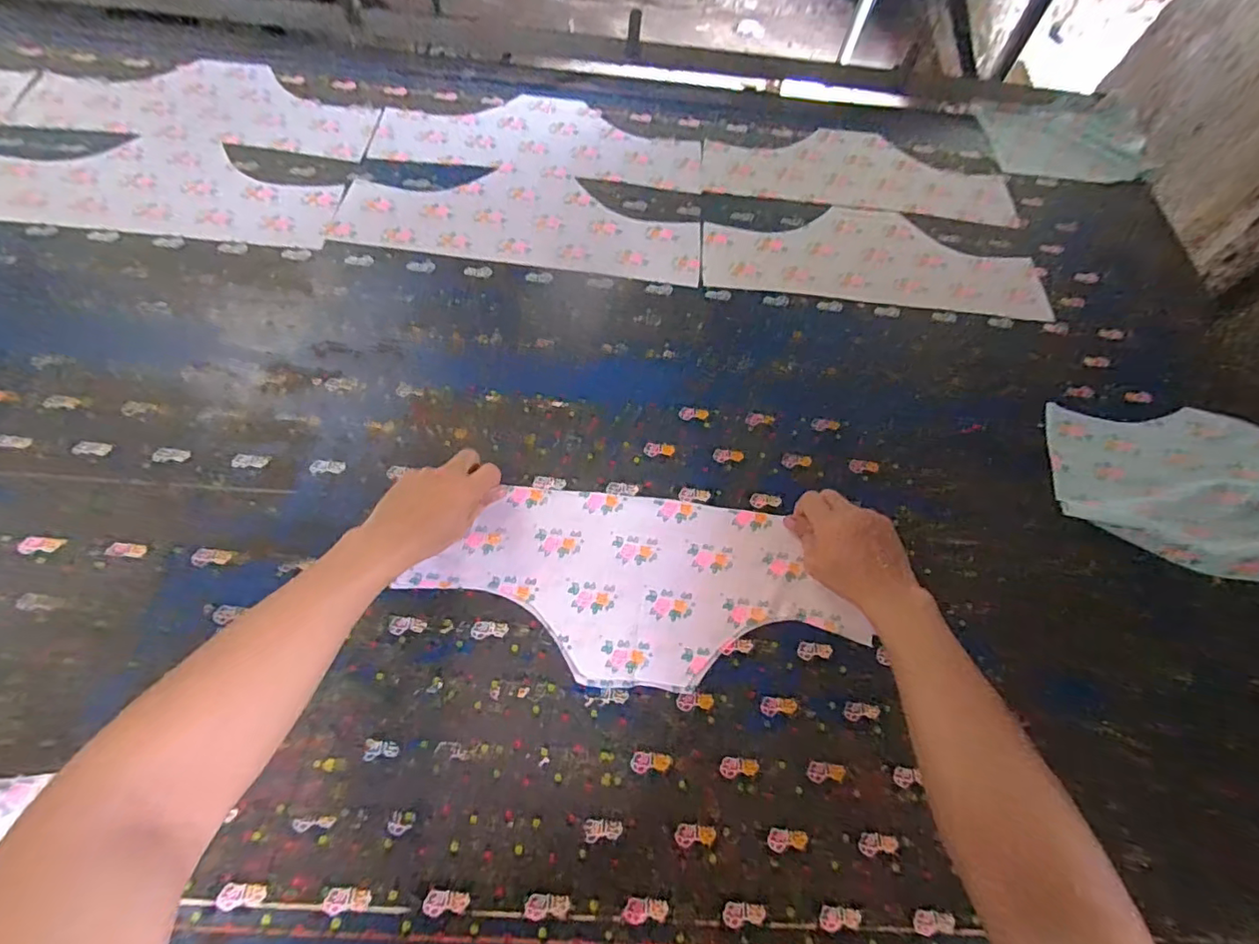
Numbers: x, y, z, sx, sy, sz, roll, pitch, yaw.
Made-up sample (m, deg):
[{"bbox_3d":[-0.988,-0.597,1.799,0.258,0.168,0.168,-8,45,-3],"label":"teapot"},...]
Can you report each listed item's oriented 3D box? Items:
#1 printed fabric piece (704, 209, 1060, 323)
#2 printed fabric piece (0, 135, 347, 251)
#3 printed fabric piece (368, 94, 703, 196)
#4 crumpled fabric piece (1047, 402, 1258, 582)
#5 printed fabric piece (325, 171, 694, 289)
[{"bbox_3d":[0.330,-0.292,0.745,0.453,0.009,0.165,6,66,-1],"label":"printed fabric piece"},{"bbox_3d":[-0.630,-0.375,0.717,0.488,0.006,0.182,6,62,0],"label":"printed fabric piece"},{"bbox_3d":[-0.129,-0.506,0.826,0.471,0.008,0.183,6,62,0],"label":"printed fabric piece"},{"bbox_3d":[0.652,0.015,0.618,0.318,0.026,0.205,5,62,0],"label":"crumpled fabric piece"},{"bbox_3d":[-0.141,-0.344,0.738,0.468,0.006,0.169,7,62,0],"label":"printed fabric piece"}]

